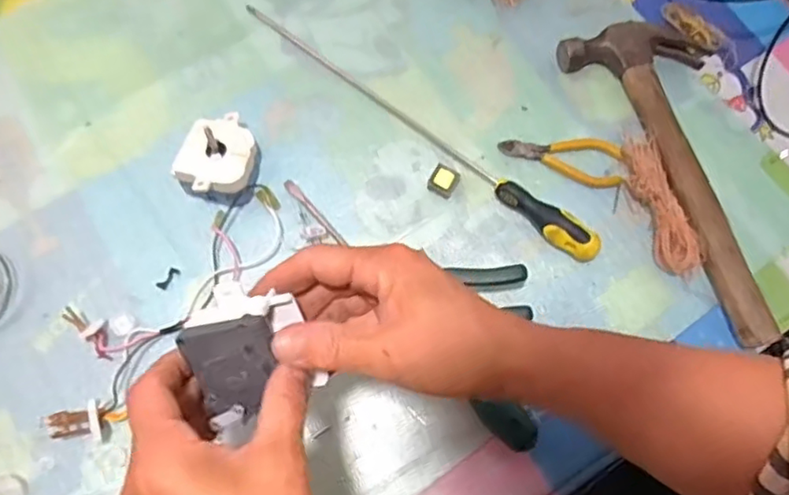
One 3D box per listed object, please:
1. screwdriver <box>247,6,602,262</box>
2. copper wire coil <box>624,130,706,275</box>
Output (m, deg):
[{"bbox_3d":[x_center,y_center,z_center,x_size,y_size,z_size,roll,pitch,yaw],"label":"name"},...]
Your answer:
[{"bbox_3d":[0.013,-0.108,0.531,0.380,0.024,0.025,37,77,10],"label":"screwdriver"},{"bbox_3d":[0.221,-0.037,0.510,0.035,0.036,0.118,-16,75,-5],"label":"copper wire coil"}]

